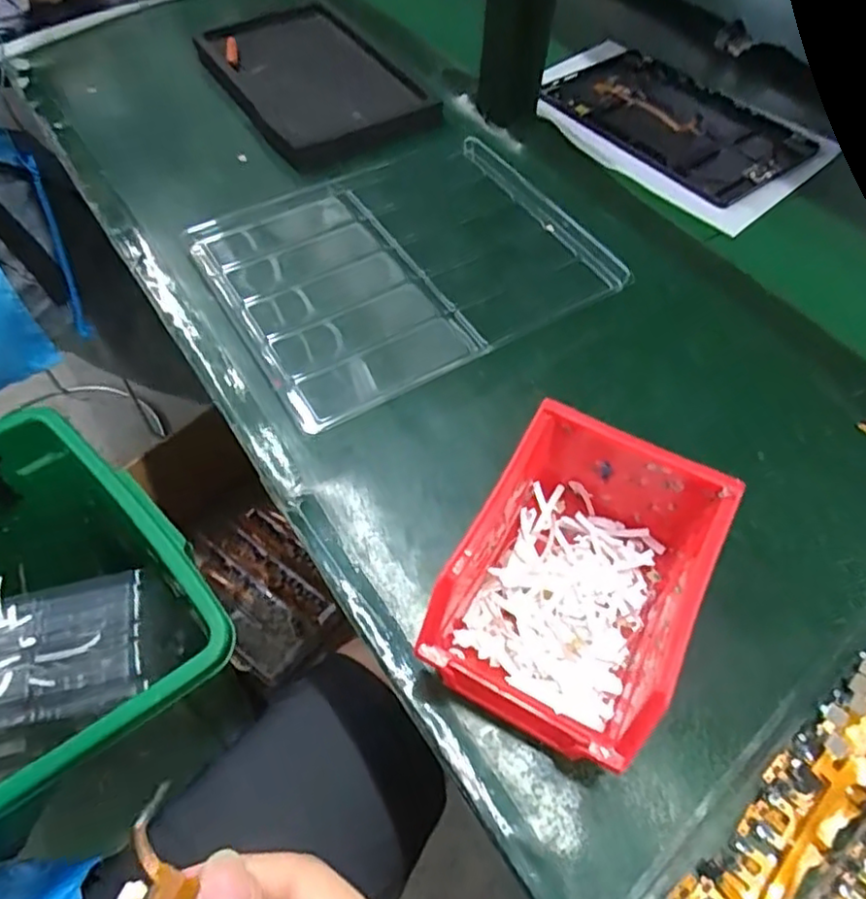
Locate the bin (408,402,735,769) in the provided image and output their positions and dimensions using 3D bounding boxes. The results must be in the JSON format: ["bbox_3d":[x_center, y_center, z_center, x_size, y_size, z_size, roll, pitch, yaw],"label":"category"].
[{"bbox_3d":[0.068,0.063,0.314,0.101,0.073,0.134,26,57,15],"label":"bin"}]

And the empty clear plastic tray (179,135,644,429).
[{"bbox_3d":[-0.022,-0.146,0.493,0.270,0.020,0.221,-26,60,-20],"label":"empty clear plastic tray"}]

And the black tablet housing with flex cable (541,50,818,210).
[{"bbox_3d":[0.239,-0.331,0.645,0.167,0.010,0.247,-32,62,-23],"label":"black tablet housing with flex cable"}]

